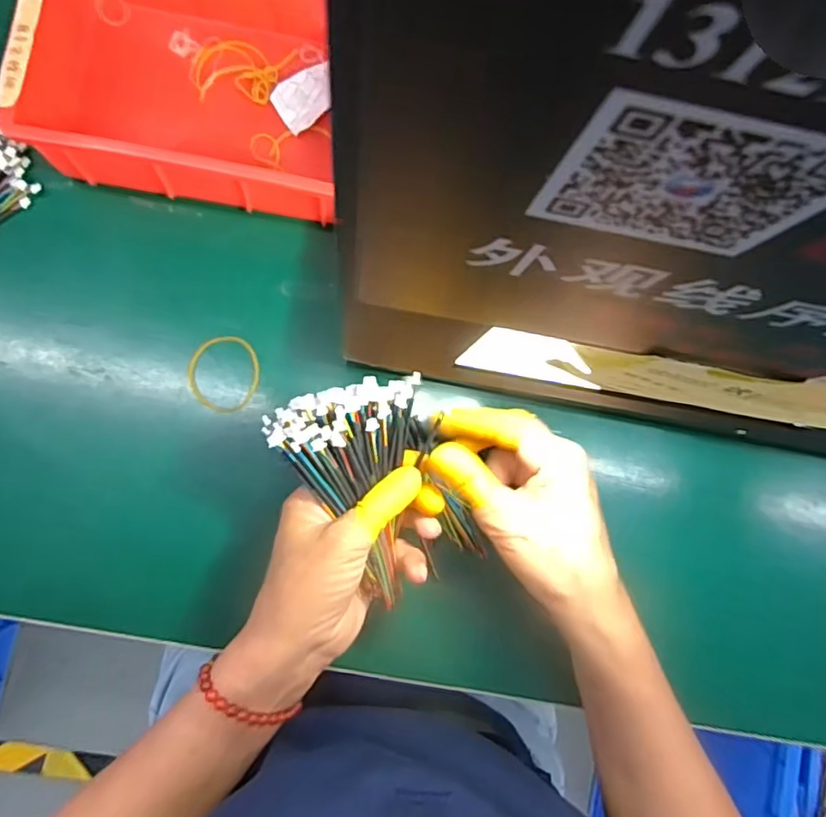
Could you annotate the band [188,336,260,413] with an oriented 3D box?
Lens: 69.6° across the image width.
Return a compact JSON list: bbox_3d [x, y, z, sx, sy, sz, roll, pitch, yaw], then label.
[{"bbox_3d":[-0.117,-0.021,0.367,0.043,0.004,0.047,0,91,-5],"label":"band"}]

